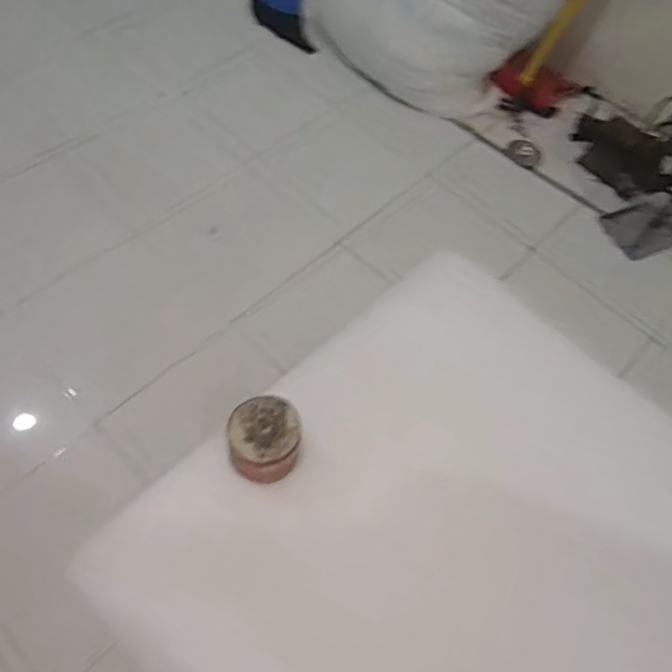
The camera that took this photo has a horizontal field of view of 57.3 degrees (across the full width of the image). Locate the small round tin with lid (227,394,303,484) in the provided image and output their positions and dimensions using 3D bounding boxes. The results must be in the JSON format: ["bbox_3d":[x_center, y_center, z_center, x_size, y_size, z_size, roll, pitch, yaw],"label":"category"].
[{"bbox_3d":[-0.148,0.213,1.289,0.152,0.144,0.155,3,60,-6],"label":"small round tin with lid"}]

